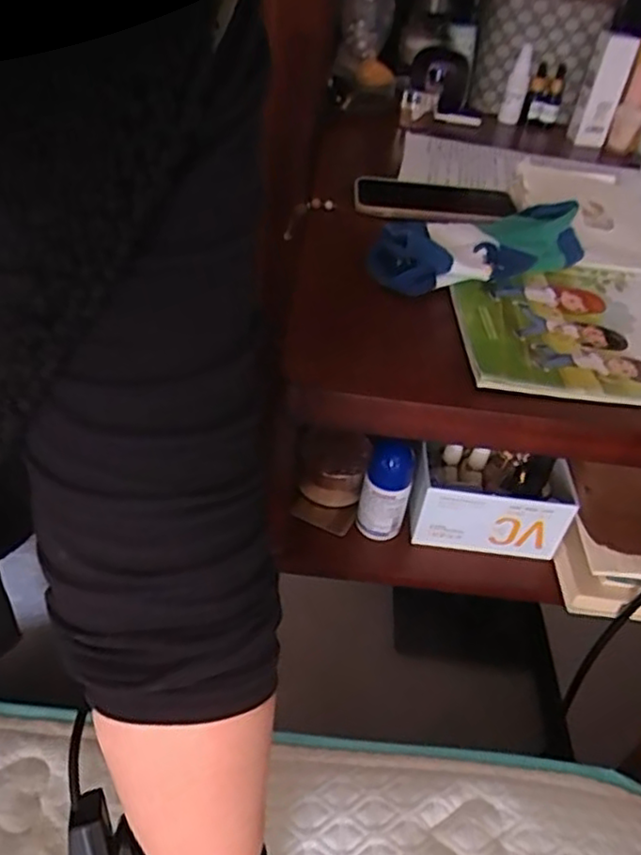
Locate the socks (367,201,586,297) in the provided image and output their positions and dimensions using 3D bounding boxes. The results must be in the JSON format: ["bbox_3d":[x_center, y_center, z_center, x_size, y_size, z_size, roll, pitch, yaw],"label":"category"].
[{"bbox_3d":[0.137,-0.158,0.580,0.191,0.043,0.098,-23,49,-30],"label":"socks"}]

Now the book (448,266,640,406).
[{"bbox_3d":[0.239,-0.079,0.540,0.261,0.014,0.192,4,41,-4],"label":"book"}]

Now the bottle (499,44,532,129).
[{"bbox_3d":[0.266,-0.462,0.918,0.026,0.097,0.019,22,43,16],"label":"bottle"}]

